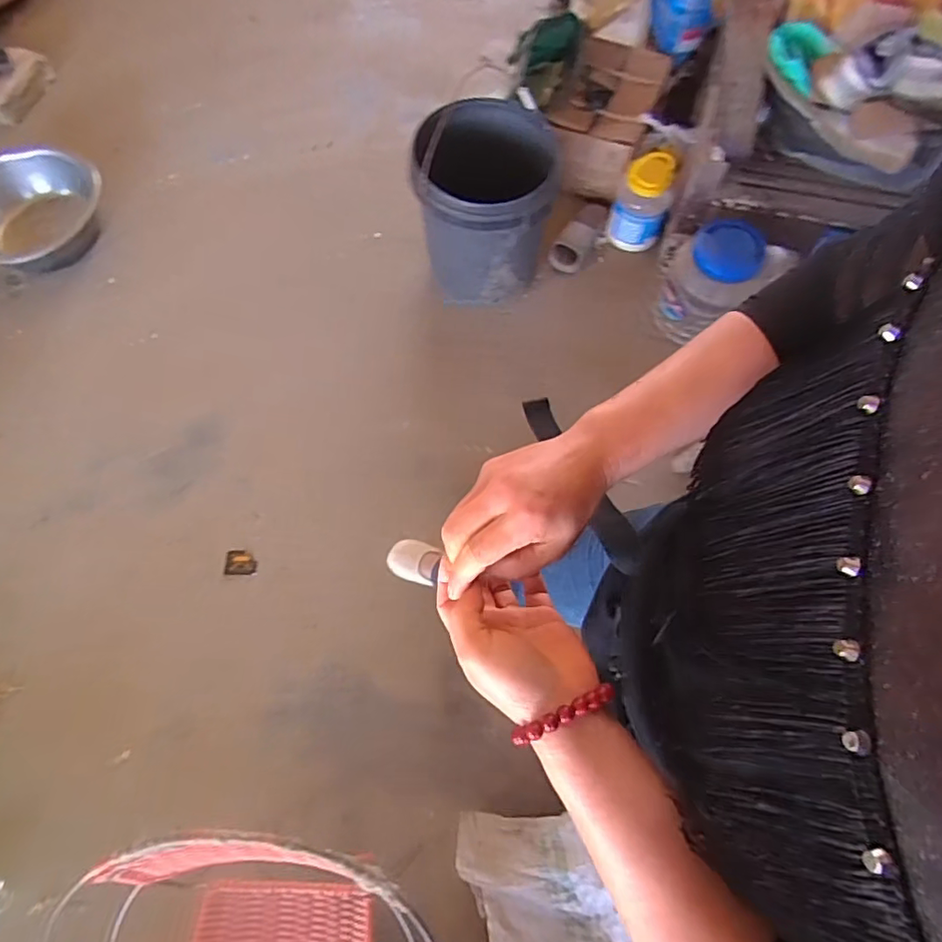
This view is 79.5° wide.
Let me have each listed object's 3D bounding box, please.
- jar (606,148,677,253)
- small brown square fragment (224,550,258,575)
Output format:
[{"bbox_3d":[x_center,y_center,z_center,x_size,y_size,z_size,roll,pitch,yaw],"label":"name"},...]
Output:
[{"bbox_3d":[0.496,-0.779,1.641,0.147,0.249,0.129,16,70,5],"label":"jar"},{"bbox_3d":[-0.570,0.228,1.407,0.076,0.009,0.061,3,69,1],"label":"small brown square fragment"}]

